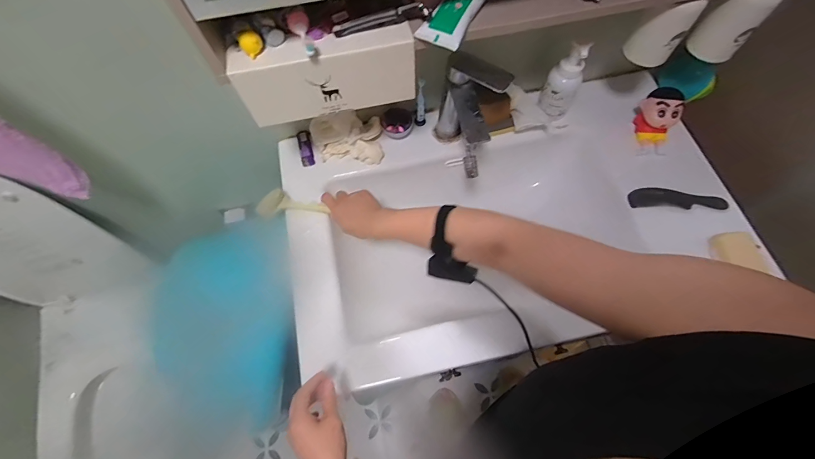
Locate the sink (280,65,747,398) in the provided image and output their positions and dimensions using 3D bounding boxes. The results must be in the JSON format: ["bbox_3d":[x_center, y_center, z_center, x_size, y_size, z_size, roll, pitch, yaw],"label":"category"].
[{"bbox_3d":[0.174,-0.012,0.708,0.773,0.140,0.462,-12,66,-4],"label":"sink"}]

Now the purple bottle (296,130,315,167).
[{"bbox_3d":[-0.204,-0.163,0.732,0.027,0.017,0.076,-13,66,-4],"label":"purple bottle"}]

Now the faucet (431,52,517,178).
[{"bbox_3d":[0.101,-0.175,0.631,0.106,0.190,0.153,6,66,4],"label":"faucet"}]

